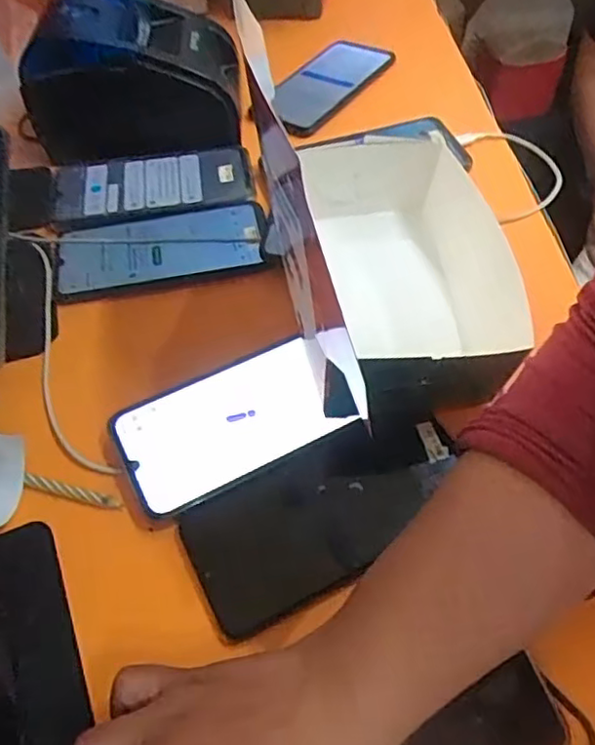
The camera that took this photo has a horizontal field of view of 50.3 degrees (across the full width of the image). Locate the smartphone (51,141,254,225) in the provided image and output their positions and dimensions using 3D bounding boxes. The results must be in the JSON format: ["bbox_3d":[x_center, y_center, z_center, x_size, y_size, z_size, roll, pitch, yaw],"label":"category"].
[{"bbox_3d":[-0.122,-0.161,0.529,0.163,0.009,0.077,-12,53,-5],"label":"smartphone"}]

